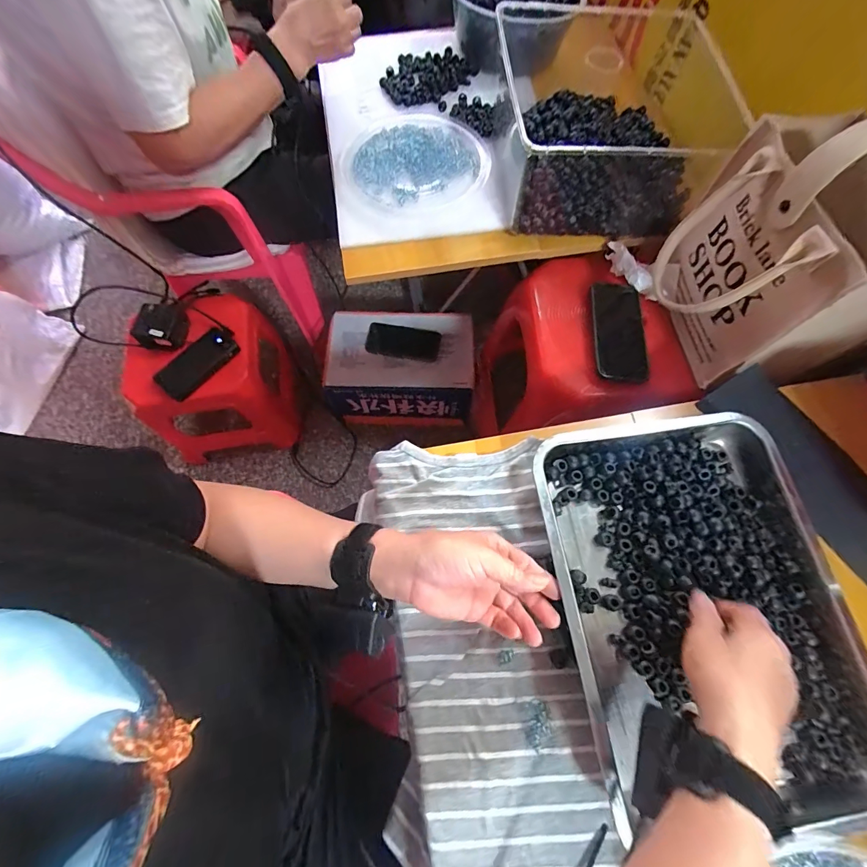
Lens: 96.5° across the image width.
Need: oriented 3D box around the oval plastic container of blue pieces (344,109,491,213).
[{"bbox_3d":[-0.024,-0.446,0.631,0.223,0.030,0.218,-29,73,-10],"label":"oval plastic container of blue pieces"}]

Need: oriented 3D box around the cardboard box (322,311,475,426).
[{"bbox_3d":[-0.079,-0.150,0.924,0.329,0.157,0.222,0,70,0],"label":"cardboard box"}]

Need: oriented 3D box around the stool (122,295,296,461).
[{"bbox_3d":[-0.467,-0.123,0.885,0.253,0.271,0.267,-5,70,-2],"label":"stool"}]

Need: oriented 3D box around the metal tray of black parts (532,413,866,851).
[{"bbox_3d":[0.254,0.153,0.366,0.267,0.043,0.337,-9,71,-3],"label":"metal tray of black parts"}]

